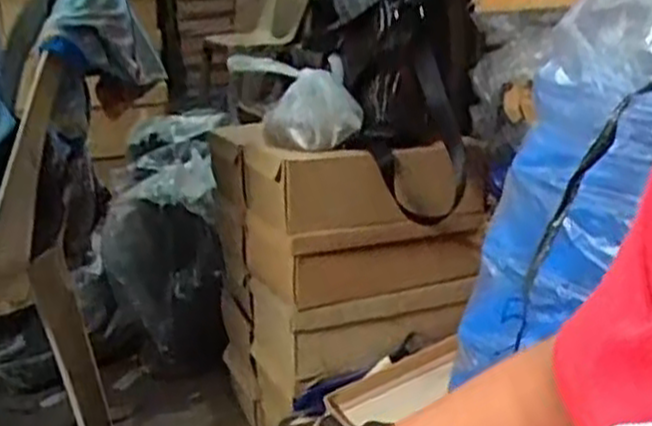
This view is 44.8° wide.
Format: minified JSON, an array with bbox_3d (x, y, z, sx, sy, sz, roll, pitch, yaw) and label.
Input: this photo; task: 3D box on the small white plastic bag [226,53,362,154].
[{"bbox_3d":[-0.043,-0.167,1.179,0.165,0.117,0.196,-4,18,-13],"label":"small white plastic bag"}]

